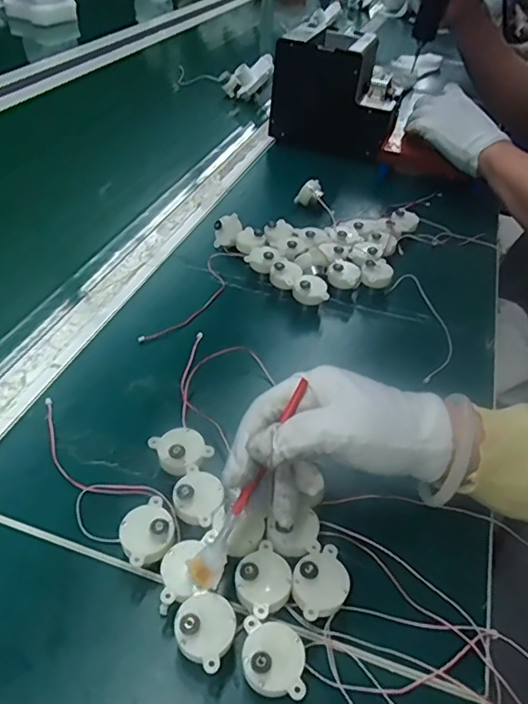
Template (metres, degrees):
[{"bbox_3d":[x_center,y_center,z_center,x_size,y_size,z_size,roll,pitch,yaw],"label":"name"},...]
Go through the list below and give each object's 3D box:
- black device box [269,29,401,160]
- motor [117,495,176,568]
[{"bbox_3d":[0.116,-0.383,0.824,0.181,0.152,0.115,21,44,17],"label":"black device box"},{"bbox_3d":[-0.071,0.113,0.331,0.032,0.031,0.036,-22,51,-26],"label":"motor"}]

